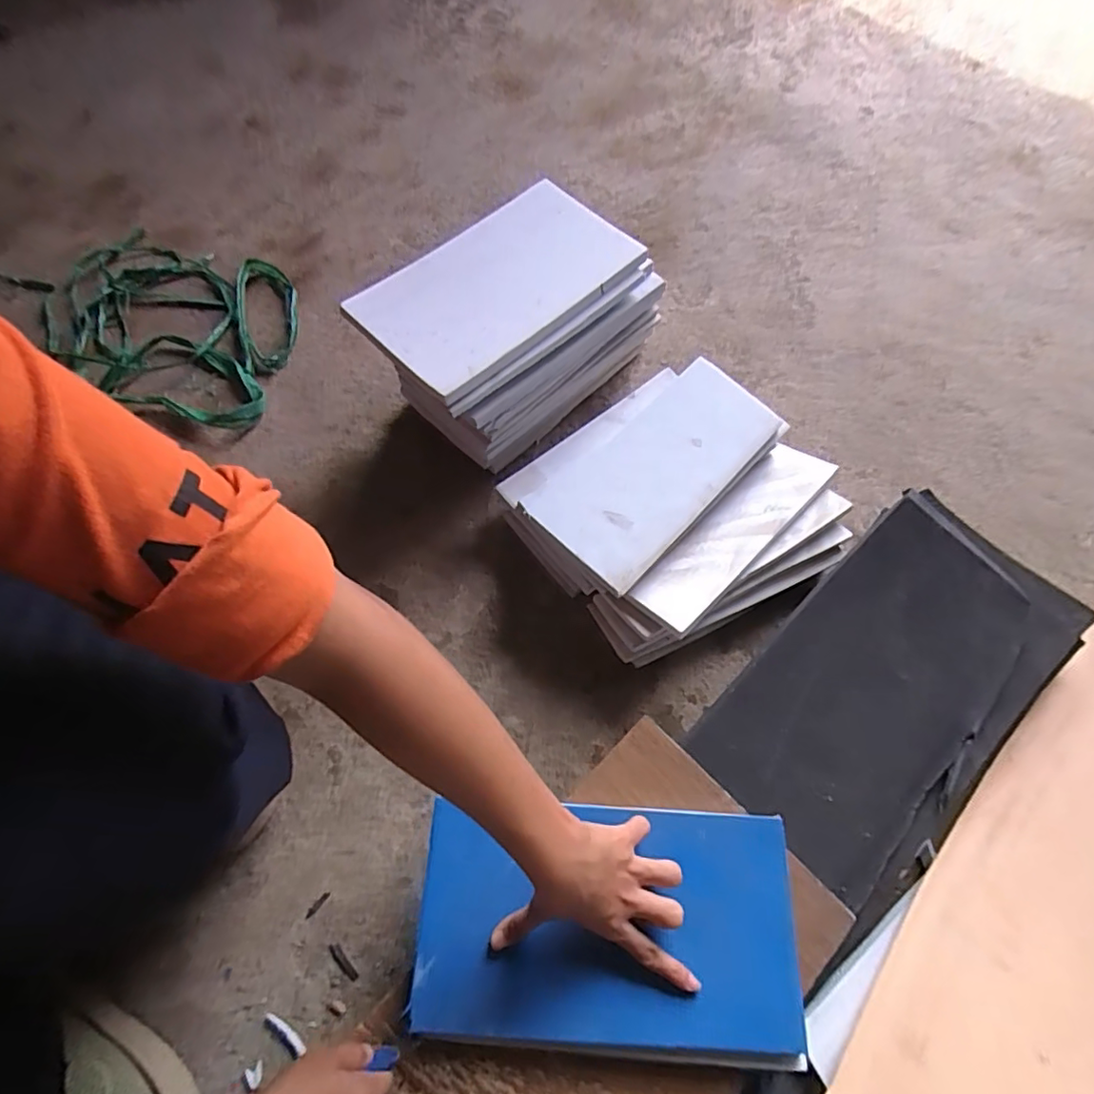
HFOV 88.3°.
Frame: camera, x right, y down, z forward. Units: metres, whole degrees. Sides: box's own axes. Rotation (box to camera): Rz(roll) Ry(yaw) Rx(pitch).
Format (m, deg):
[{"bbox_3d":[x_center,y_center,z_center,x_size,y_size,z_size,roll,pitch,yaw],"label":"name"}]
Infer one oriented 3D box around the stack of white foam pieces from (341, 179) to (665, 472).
[{"bbox_3d":[-0.038,-0.236,0.642,0.297,0.178,0.176,-42,74,-18],"label":"stack of white foam pieces"}]

